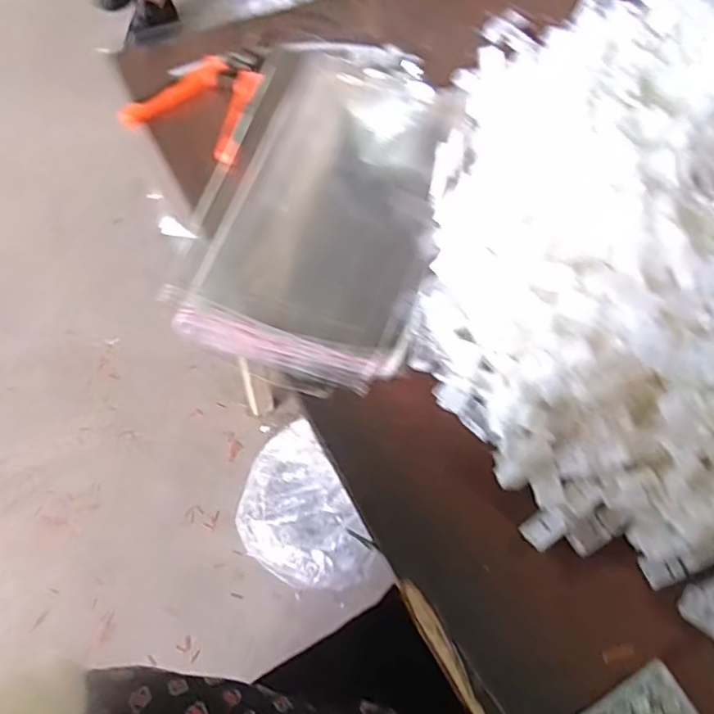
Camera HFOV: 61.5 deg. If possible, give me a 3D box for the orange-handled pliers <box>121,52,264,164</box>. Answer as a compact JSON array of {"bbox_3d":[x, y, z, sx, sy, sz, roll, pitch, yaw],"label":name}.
[{"bbox_3d":[-0.145,-0.272,0.635,0.145,0.023,0.151,29,63,13],"label":"orange-handled pliers"}]

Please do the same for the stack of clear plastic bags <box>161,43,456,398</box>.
[{"bbox_3d":[-0.022,-0.173,0.585,0.213,0.030,0.430,13,61,5],"label":"stack of clear plastic bags"}]

